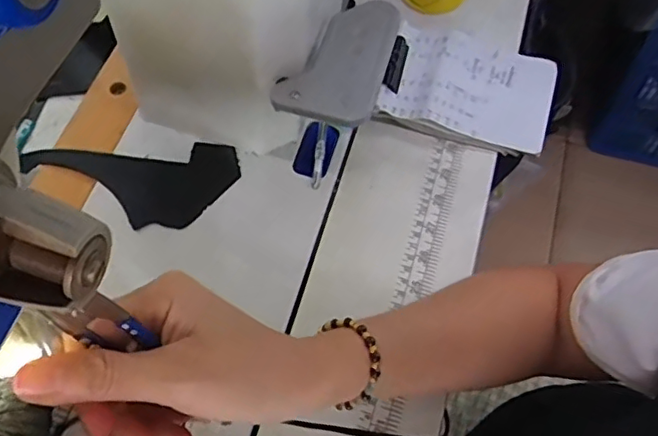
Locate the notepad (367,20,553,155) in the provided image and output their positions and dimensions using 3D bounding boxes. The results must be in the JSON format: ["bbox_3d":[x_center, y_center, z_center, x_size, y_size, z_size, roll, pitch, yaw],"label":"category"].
[{"bbox_3d":[0.120,-0.116,0.507,0.140,0.023,0.110,17,64,13],"label":"notepad"}]

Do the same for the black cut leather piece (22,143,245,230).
[{"bbox_3d":[-0.162,-0.028,0.468,0.173,0.014,0.075,1,58,-4],"label":"black cut leather piece"}]

